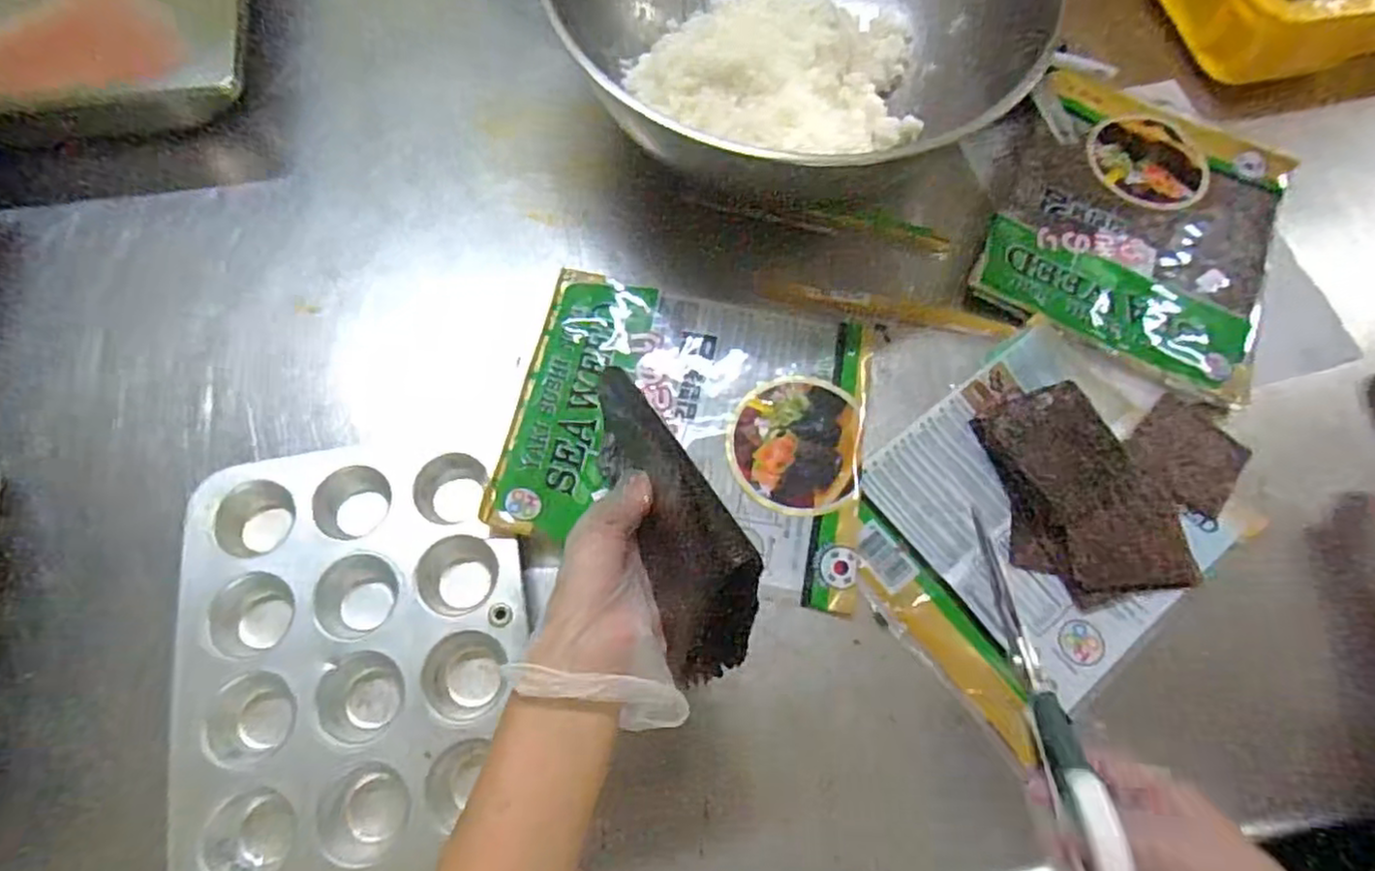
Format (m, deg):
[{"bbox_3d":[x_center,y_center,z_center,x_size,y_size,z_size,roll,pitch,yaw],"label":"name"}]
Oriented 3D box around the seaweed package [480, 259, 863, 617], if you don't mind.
[{"bbox_3d":[0.005,-0.011,0.457,0.225,0.023,0.193,10,70,1],"label":"seaweed package"}]

